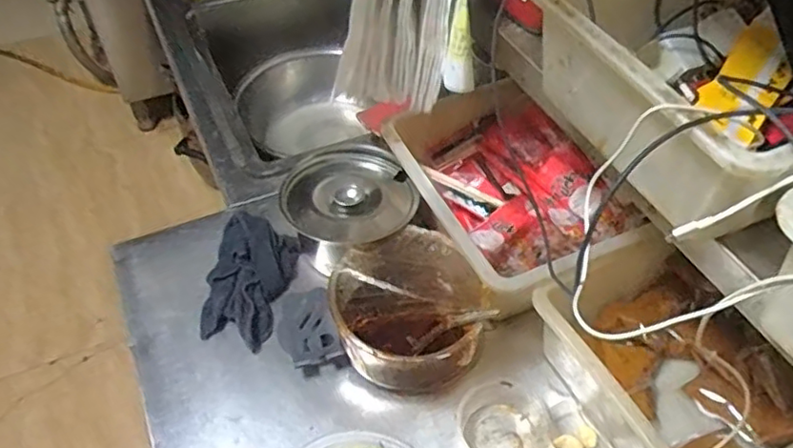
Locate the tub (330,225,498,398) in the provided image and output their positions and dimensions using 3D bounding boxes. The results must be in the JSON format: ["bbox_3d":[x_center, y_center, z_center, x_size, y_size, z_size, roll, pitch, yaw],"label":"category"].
[{"bbox_3d":[0.012,0.111,0.726,0.163,0.107,0.166,1,49,-1],"label":"tub"}]

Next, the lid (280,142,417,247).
[{"bbox_3d":[-0.063,-0.041,0.802,0.162,0.026,0.184,-14,50,-13],"label":"lid"}]

